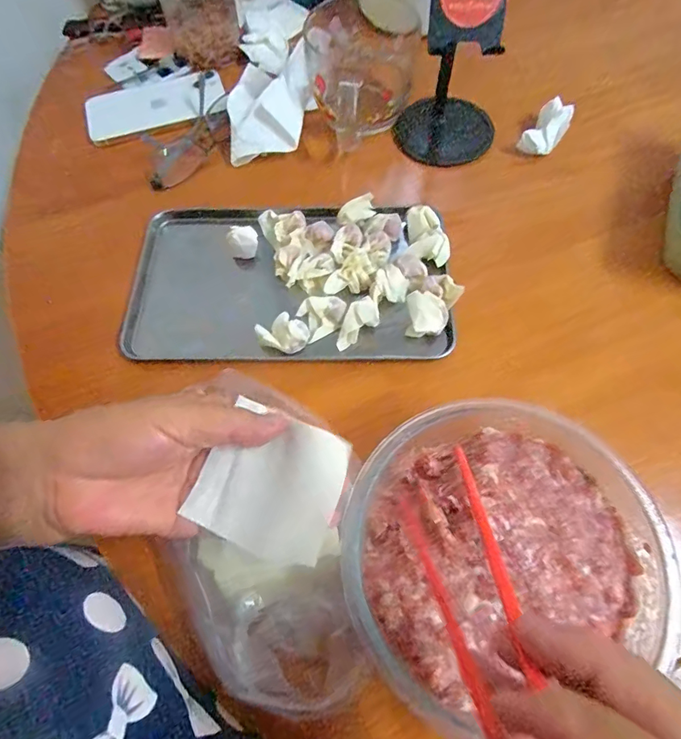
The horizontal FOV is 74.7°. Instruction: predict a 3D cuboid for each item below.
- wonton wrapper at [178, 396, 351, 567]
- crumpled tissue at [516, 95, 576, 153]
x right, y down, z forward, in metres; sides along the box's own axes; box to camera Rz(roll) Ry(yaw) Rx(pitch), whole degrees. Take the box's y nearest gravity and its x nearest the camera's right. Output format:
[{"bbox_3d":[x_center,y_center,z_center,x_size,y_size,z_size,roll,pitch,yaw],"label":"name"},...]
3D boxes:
[{"bbox_3d":[-0.037,0.059,0.232,0.072,0.004,0.070,21,87,12],"label":"wonton wrapper"},{"bbox_3d":[0.200,-0.233,0.433,0.031,0.029,0.054,34,70,17],"label":"crumpled tissue"}]

